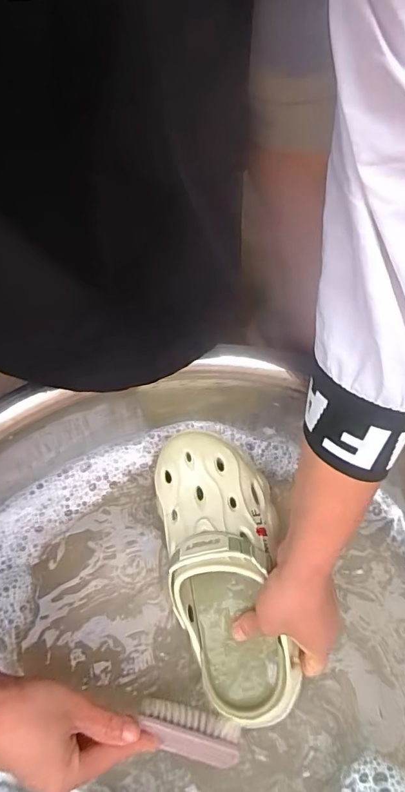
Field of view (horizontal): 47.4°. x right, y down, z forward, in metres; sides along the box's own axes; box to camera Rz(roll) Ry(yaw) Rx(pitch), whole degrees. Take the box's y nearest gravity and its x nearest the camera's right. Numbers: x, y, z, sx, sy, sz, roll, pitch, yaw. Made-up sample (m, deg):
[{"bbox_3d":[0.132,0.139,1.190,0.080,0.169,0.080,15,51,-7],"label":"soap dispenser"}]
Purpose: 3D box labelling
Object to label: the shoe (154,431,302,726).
[{"bbox_3d":[0.019,0.154,0.425,0.099,0.090,0.246,-11,78,-5],"label":"shoe"}]

